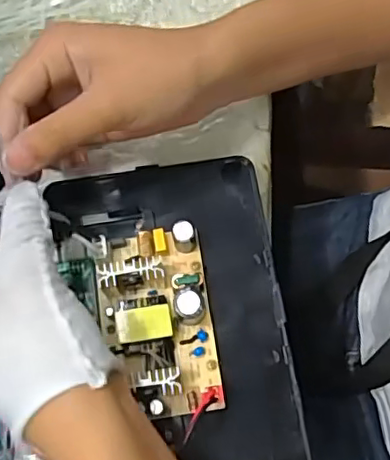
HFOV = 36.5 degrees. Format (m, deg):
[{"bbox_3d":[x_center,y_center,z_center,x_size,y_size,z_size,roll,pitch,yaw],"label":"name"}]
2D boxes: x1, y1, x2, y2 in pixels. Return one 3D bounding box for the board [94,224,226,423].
[{"bbox_3d":[-0.020,0.047,0.317,0.058,0.040,0.100,-8,73,-3],"label":"board"}]

